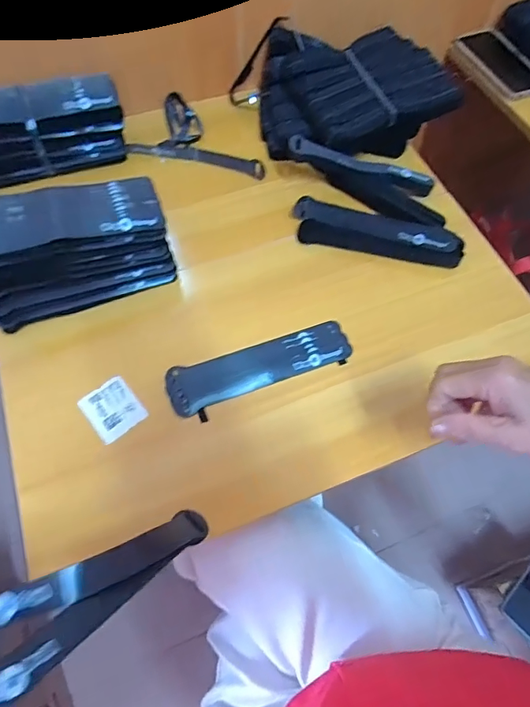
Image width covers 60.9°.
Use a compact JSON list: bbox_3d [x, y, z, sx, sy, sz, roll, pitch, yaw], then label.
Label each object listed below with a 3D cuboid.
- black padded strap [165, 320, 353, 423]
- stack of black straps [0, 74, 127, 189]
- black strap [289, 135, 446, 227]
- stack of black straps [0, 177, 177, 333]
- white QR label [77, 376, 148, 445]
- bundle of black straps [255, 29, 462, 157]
[{"bbox_3d":[-0.004,0.014,0.485,0.199,0.010,0.055,-17,65,-11],"label":"black padded strap"},{"bbox_3d":[-0.284,-0.283,0.570,0.203,0.099,0.095,-10,64,-7],"label":"stack of black straps"},{"bbox_3d":[0.139,-0.232,0.587,0.212,0.054,0.074,24,65,9],"label":"black strap"},{"bbox_3d":[-0.211,-0.118,0.496,0.204,0.115,0.107,-22,66,-13],"label":"stack of black straps"},{"bbox_3d":[-0.156,0.056,0.463,0.050,0.004,0.058,-36,70,-18],"label":"white QR label"},{"bbox_3d":[0.115,-0.370,0.638,0.254,0.078,0.217,-13,65,-9],"label":"bundle of black straps"}]

